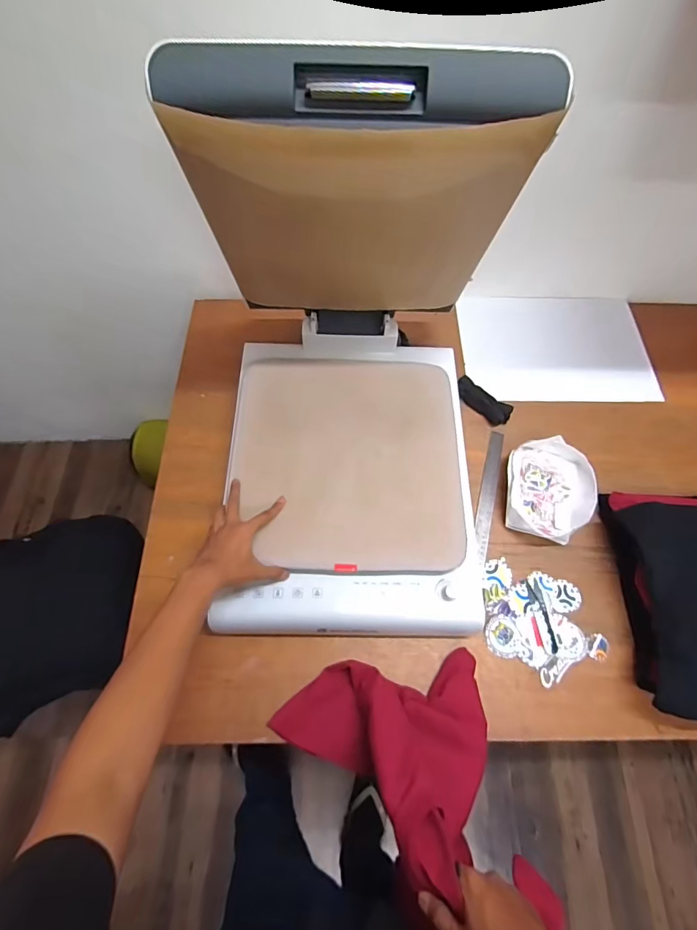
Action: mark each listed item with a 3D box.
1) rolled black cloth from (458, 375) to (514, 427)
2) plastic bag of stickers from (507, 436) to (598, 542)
[{"bbox_3d":[0.278,-0.132,0.905,0.051,0.031,0.127,-40,72,-18],"label":"rolled black cloth"},{"bbox_3d":[0.373,0.044,0.817,0.161,0.043,0.205,6,65,1],"label":"plastic bag of stickers"}]

